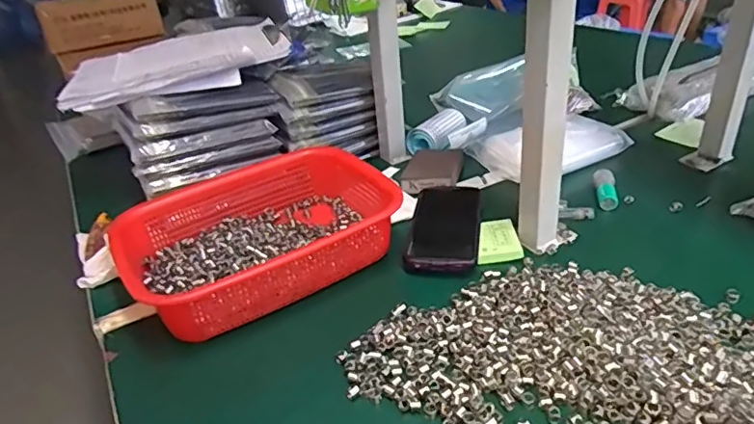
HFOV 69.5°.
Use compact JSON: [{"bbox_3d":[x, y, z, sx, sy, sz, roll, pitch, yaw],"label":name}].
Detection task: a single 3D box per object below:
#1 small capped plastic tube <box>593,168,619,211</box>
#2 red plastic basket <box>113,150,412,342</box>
[{"bbox_3d":[0.279,-0.029,0.662,0.025,0.021,0.058,1,31,14],"label":"small capped plastic tube"},{"bbox_3d":[-0.130,0.030,0.598,0.255,0.078,0.207,-22,34,-24],"label":"red plastic basket"}]

